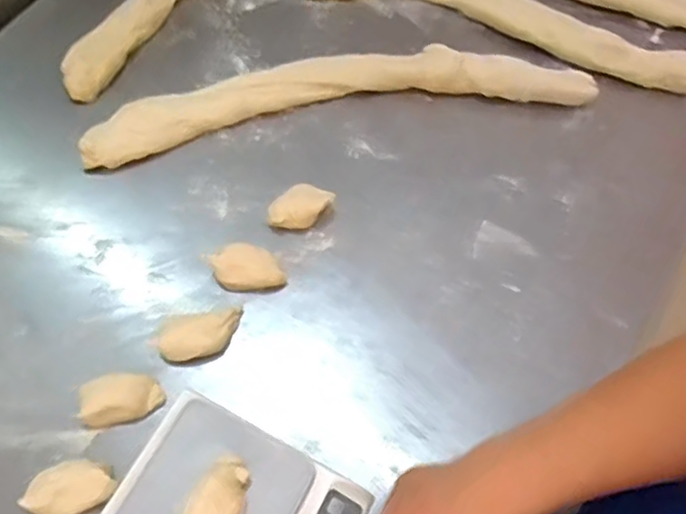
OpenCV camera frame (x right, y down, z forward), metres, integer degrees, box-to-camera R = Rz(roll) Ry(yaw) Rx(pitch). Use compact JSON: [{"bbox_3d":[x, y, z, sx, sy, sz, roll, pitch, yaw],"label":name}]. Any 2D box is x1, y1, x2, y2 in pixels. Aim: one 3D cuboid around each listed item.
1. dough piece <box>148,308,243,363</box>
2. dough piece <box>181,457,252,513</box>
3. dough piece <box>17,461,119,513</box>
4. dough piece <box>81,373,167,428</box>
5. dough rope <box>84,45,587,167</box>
[{"bbox_3d":[-0.130,0.071,0.589,0.079,0.030,0.036,-15,66,-10],"label":"dough piece"},{"bbox_3d":[-0.097,0.195,0.500,0.042,0.042,0.073,33,68,12],"label":"dough piece"},{"bbox_3d":[-0.224,0.192,0.533,0.072,0.022,0.039,-14,66,-10],"label":"dough piece"},{"bbox_3d":[-0.193,0.124,0.565,0.065,0.032,0.040,-12,65,-9],"label":"dough piece"},{"bbox_3d":[0.000,-0.179,0.717,0.563,0.037,0.091,-9,65,-7],"label":"dough rope"}]

